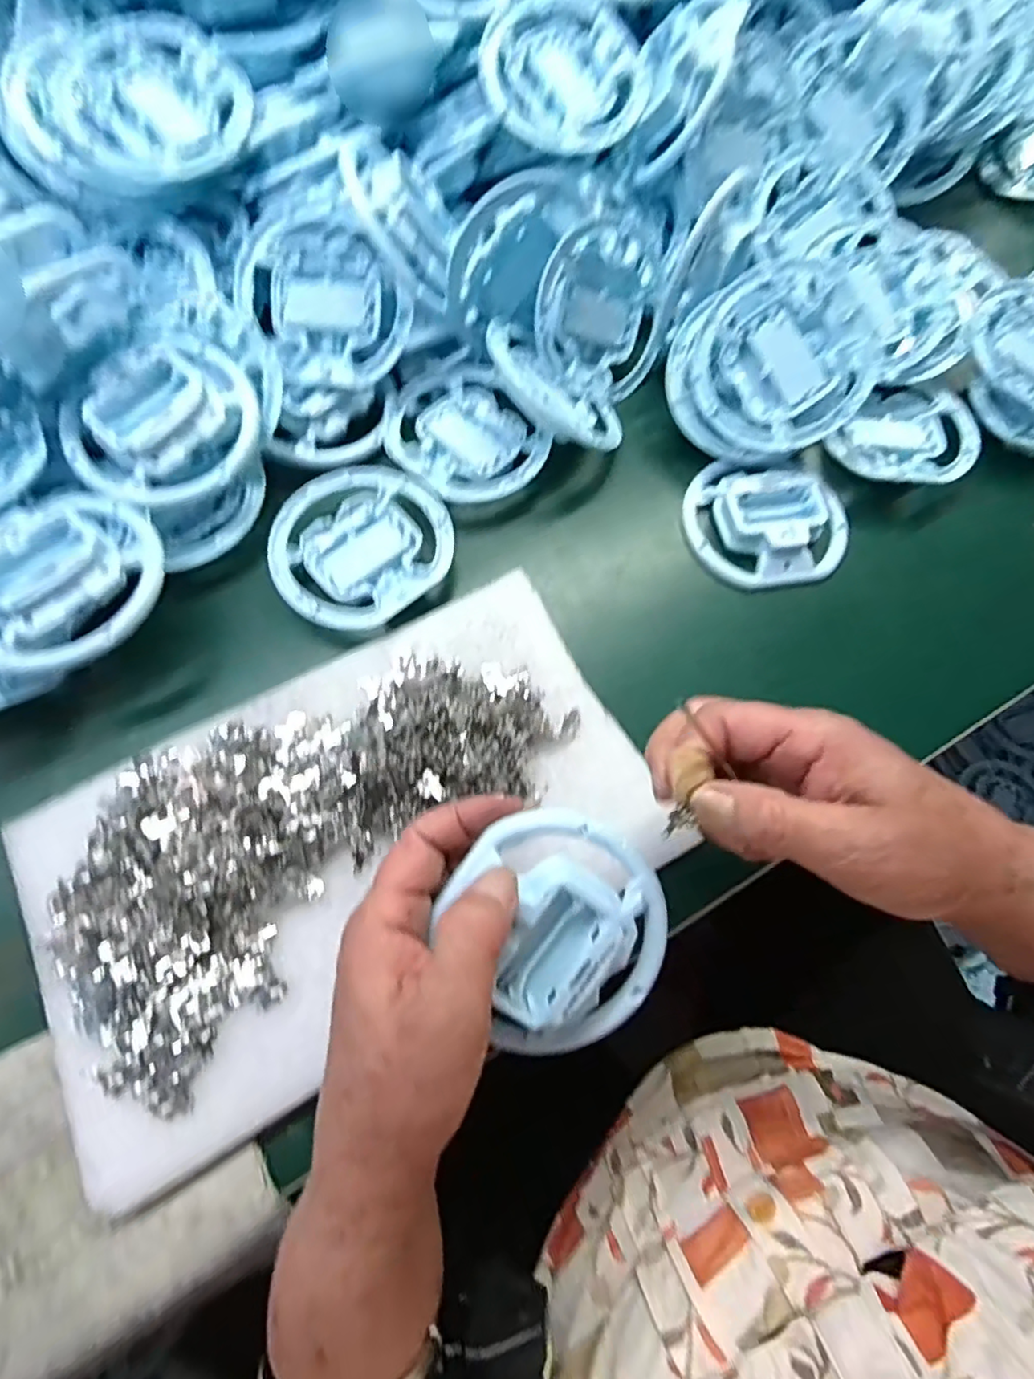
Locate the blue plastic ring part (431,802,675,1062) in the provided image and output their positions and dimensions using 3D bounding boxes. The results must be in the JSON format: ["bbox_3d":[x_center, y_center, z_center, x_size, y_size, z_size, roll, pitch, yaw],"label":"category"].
[{"bbox_3d":[0.021,0.100,0.264,0.082,0.036,0.099,-21,100,-20],"label":"blue plastic ring part"}]

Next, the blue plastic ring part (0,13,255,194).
[{"bbox_3d":[-0.227,-0.352,0.370,0.137,0.028,0.113,8,70,0],"label":"blue plastic ring part"}]

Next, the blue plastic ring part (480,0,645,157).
[{"bbox_3d":[0.031,-0.396,0.399,0.103,0.020,0.106,9,84,-6],"label":"blue plastic ring part"}]

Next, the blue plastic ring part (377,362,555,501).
[{"bbox_3d":[-0.035,-0.162,0.401,0.090,0.016,0.099,1,70,-2],"label":"blue plastic ring part"}]

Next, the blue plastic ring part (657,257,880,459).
[{"bbox_3d":[0.156,-0.201,0.388,0.116,0.021,0.104,-20,94,16],"label":"blue plastic ring part"}]

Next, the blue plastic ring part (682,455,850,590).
[{"bbox_3d":[0.162,-0.115,0.399,0.104,0.020,0.099,-5,70,-5],"label":"blue plastic ring part"}]

